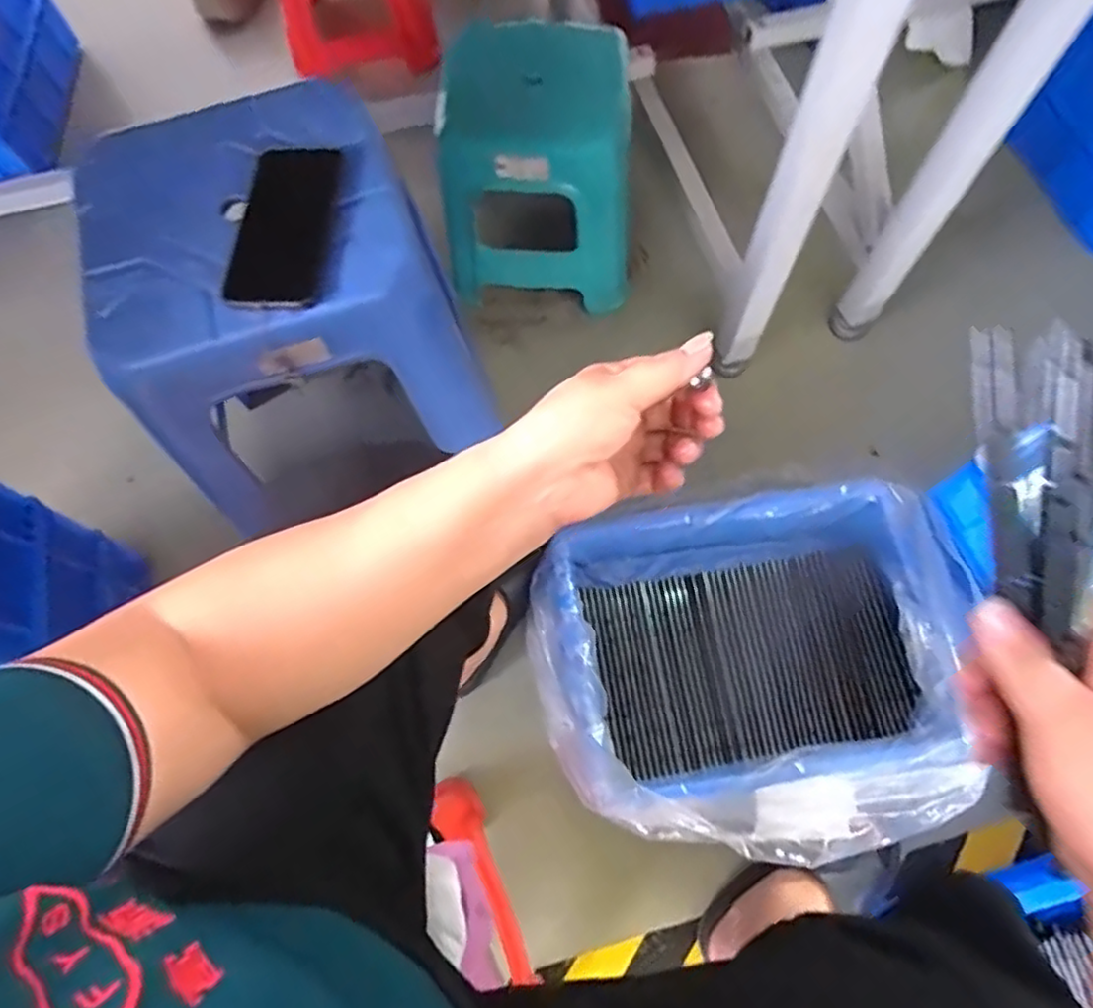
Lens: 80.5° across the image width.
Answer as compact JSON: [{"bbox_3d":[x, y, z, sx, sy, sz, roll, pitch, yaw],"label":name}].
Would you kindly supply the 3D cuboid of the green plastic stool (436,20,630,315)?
[{"bbox_3d":[-0.012,-0.462,0.910,0.250,0.259,0.224,0,69,1],"label":"green plastic stool"}]

